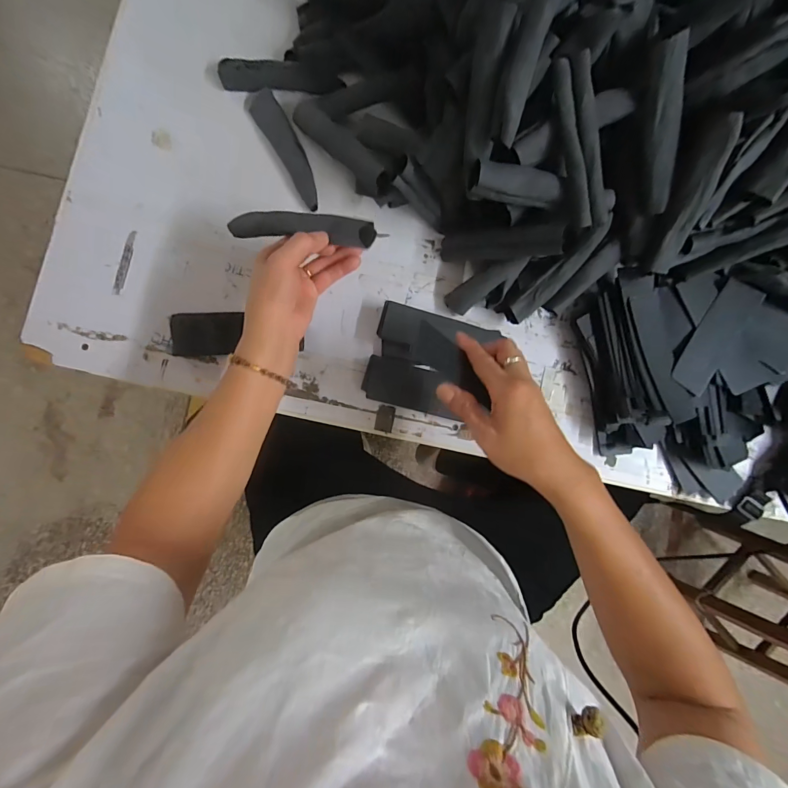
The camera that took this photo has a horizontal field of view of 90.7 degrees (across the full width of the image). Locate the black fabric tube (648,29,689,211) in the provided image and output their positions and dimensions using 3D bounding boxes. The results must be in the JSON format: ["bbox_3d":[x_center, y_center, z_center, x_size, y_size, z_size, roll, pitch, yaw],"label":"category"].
[{"bbox_3d":[0.267,-0.257,0.382,0.025,0.017,0.146,-24,124,-5],"label":"black fabric tube"}]

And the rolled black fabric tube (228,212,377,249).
[{"bbox_3d":[-0.094,-0.170,0.400,0.147,0.027,0.024,2,87,-5],"label":"rolled black fabric tube"}]

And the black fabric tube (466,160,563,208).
[{"bbox_3d":[0.123,-0.213,0.394,0.093,0.025,0.027,6,86,-3],"label":"black fabric tube"}]

